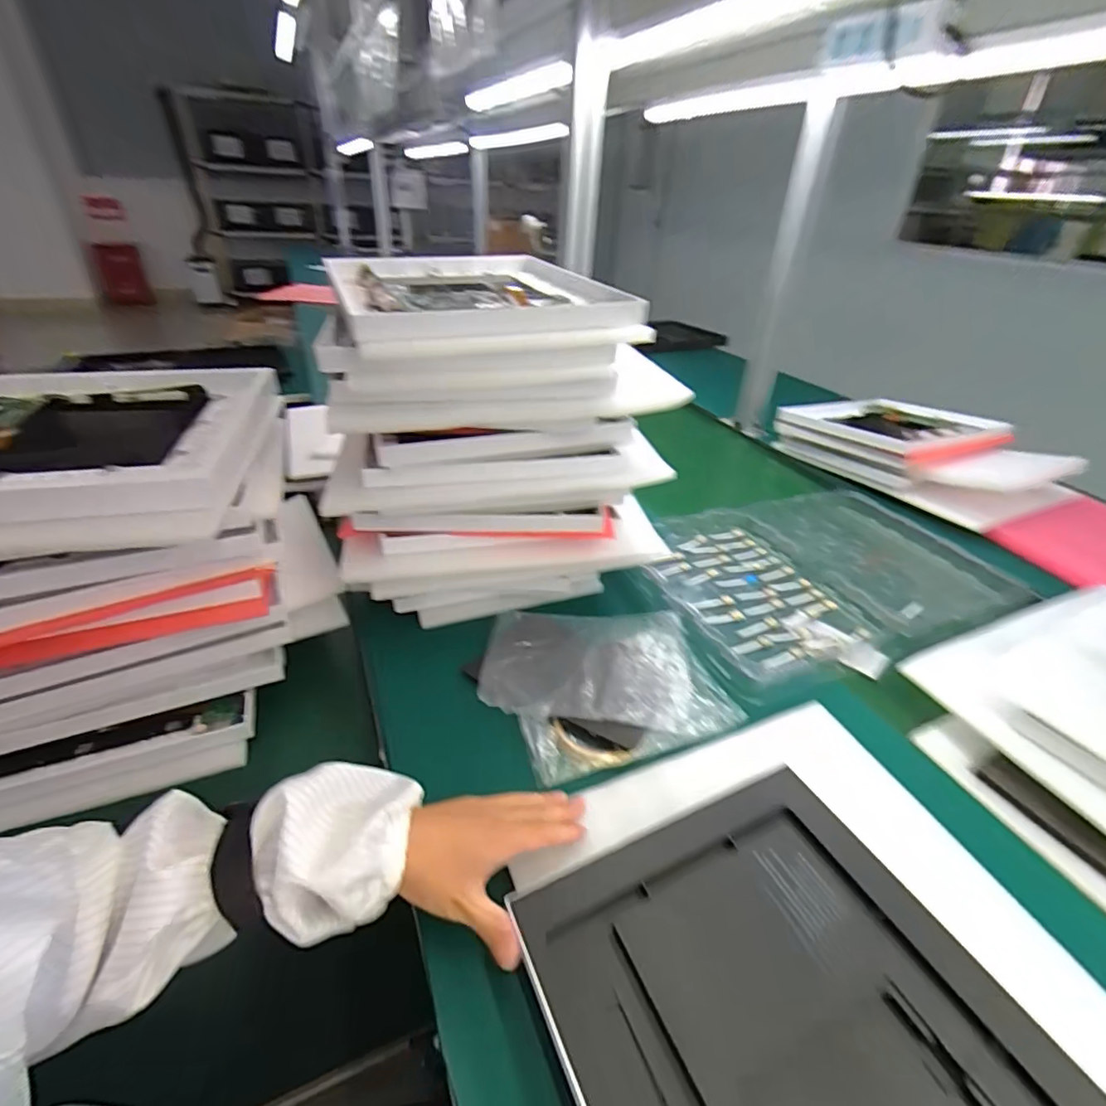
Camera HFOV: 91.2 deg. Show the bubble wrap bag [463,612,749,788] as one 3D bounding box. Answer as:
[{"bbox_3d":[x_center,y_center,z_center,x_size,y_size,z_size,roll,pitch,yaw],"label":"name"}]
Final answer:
[{"bbox_3d":[0.040,0.121,0.552,0.223,0.025,0.205,-9,36,-17],"label":"bubble wrap bag"}]

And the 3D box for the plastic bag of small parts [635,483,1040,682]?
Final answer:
[{"bbox_3d":[0.358,0.021,0.727,0.473,0.047,0.323,-9,36,-18],"label":"plastic bag of small parts"}]

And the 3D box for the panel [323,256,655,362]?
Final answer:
[{"bbox_3d":[-0.083,-0.260,0.556,0.255,0.045,0.320,-10,36,-19],"label":"panel"}]

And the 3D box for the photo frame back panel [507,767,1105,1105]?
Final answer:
[{"bbox_3d":[0.145,0.277,0.292,0.239,0.012,0.291,-16,36,-21],"label":"photo frame back panel"}]

